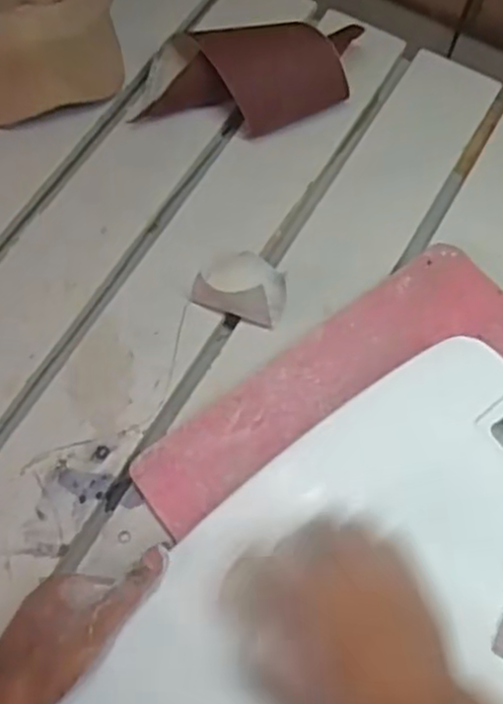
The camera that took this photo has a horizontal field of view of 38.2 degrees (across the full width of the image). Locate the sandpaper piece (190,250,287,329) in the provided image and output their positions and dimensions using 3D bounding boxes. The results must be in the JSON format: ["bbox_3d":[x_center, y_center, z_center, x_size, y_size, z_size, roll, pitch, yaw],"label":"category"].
[{"bbox_3d":[-0.005,-0.057,0.601,0.069,0.042,0.064,25,68,9],"label":"sandpaper piece"}]

